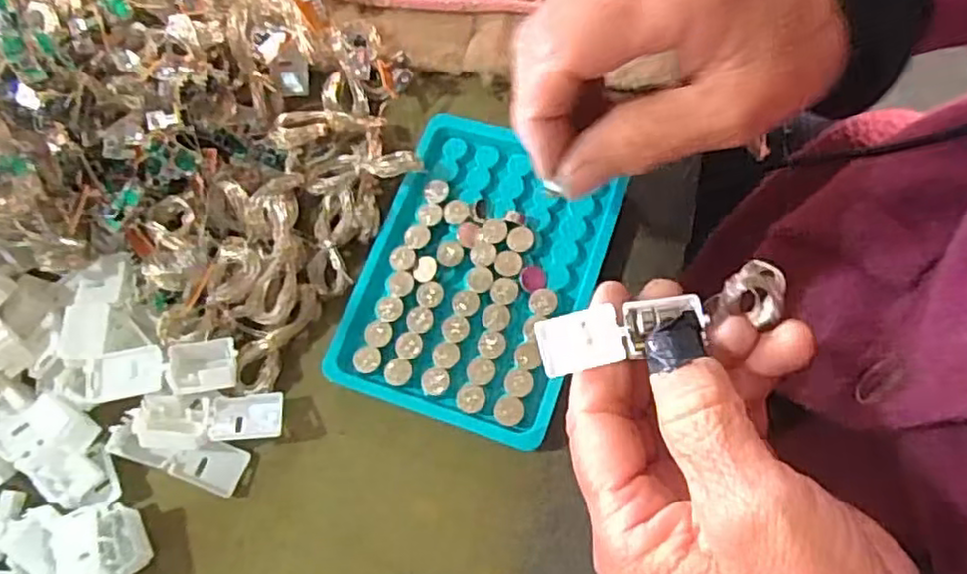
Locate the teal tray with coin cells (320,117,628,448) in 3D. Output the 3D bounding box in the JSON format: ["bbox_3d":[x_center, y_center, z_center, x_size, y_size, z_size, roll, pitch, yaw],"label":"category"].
[{"bbox_3d":[-0.003,-0.006,0.293,0.096,0.019,0.130,15,72,12],"label":"teal tray with coin cells"}]

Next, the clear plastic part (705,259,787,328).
[{"bbox_3d":[0.104,0.002,0.272,0.028,0.013,0.023,6,71,5],"label":"clear plastic part"}]

